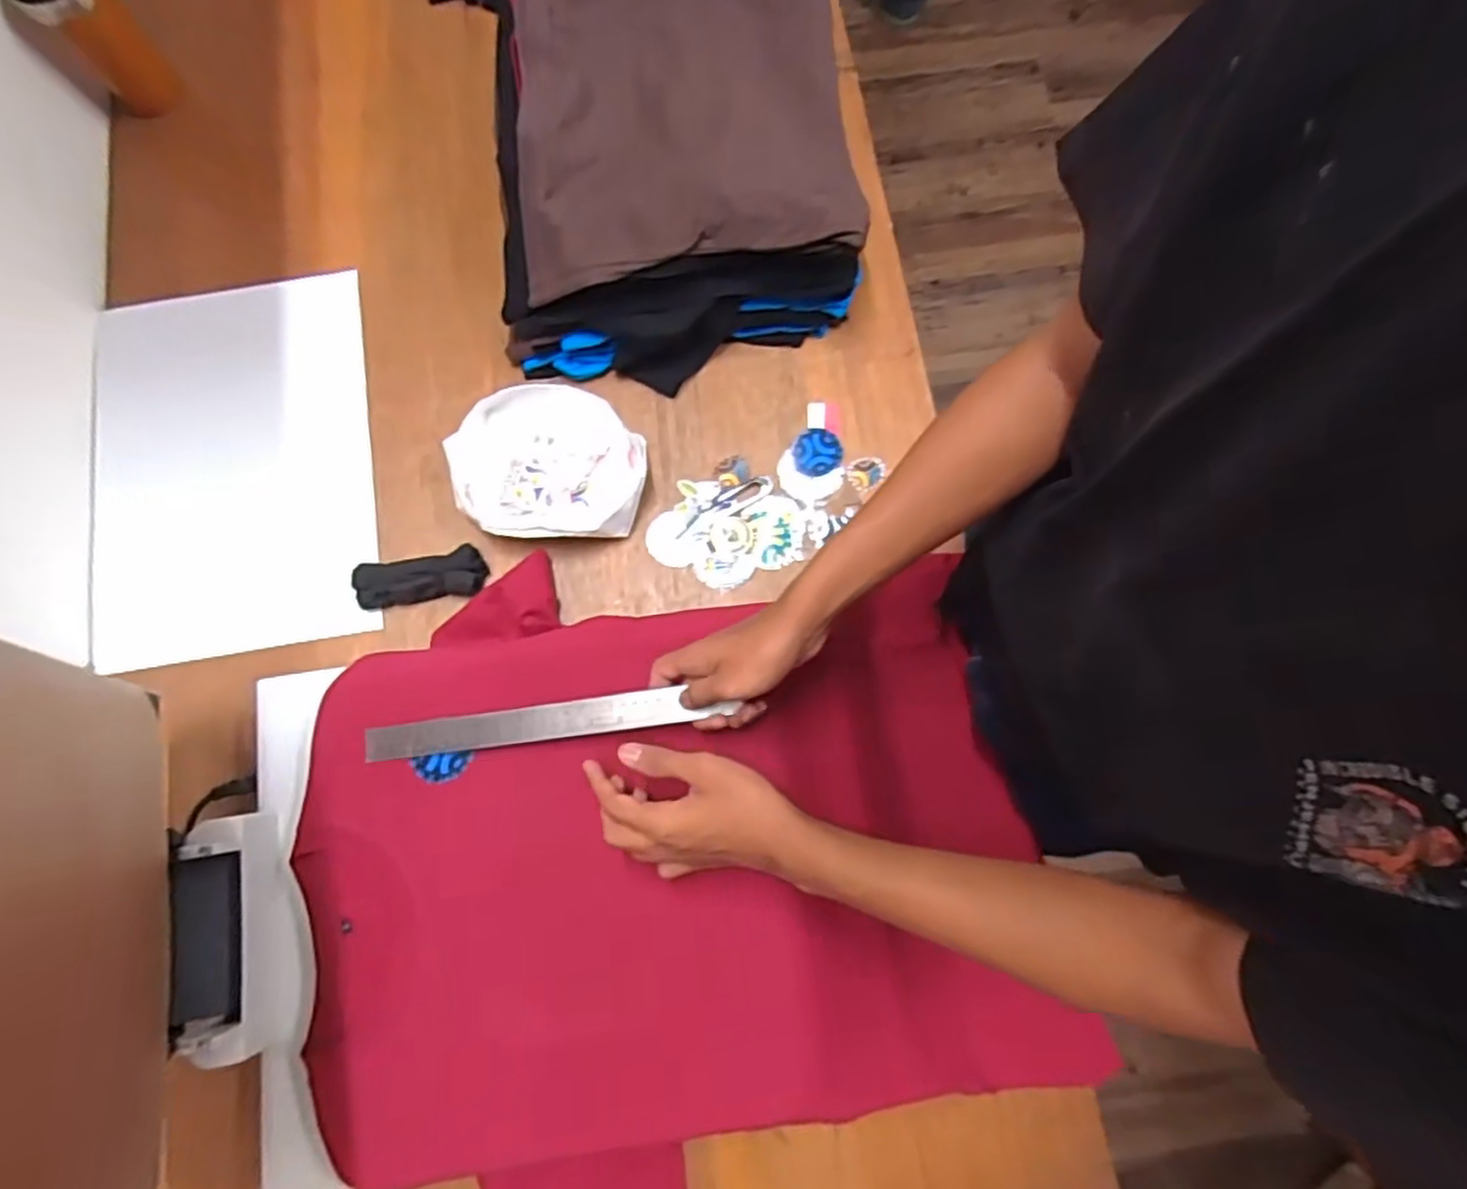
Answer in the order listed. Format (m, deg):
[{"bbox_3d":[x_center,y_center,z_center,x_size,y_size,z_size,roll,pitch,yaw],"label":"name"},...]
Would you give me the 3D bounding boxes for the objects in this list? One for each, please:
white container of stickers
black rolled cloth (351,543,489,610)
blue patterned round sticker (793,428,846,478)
[{"bbox_3d":[-0.192,-0.134,0.772,0.200,0.044,0.163,-1,77,0],"label":"white container of stickers"},{"bbox_3d":[-0.319,-0.019,0.751,0.127,0.027,0.049,-8,77,-1],"label":"black rolled cloth"},{"bbox_3d":[0.091,-0.153,0.792,0.052,0.005,0.054,1,75,-4],"label":"blue patterned round sticker"}]

